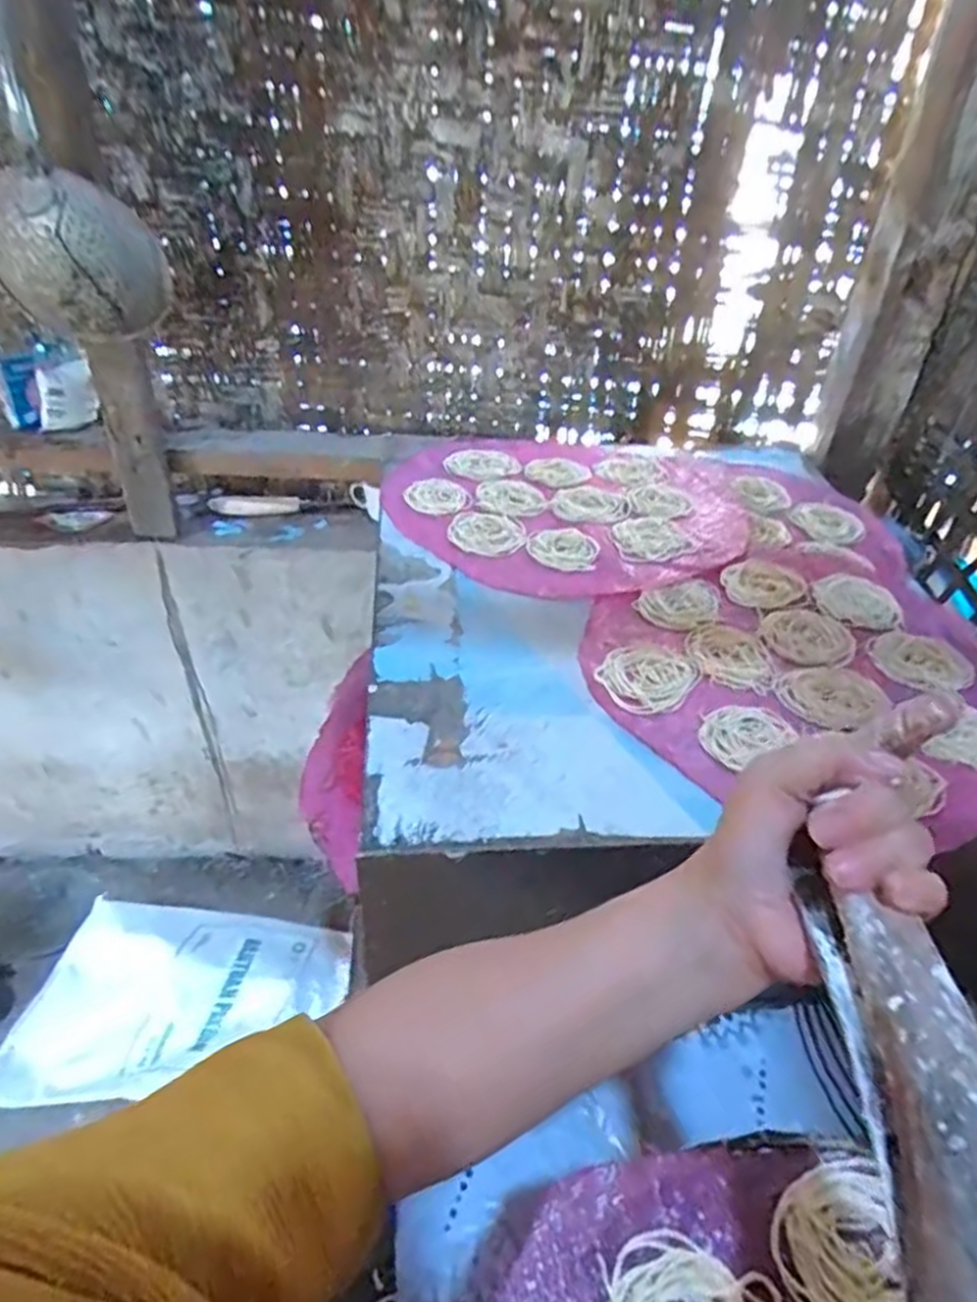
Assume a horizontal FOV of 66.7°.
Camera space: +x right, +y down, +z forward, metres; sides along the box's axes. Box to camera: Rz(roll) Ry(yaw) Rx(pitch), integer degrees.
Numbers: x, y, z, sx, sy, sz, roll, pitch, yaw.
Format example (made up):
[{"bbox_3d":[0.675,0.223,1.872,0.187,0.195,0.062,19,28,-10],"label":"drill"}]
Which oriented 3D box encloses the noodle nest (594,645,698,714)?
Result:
[{"bbox_3d":[0.125,0.021,0.591,0.071,0.007,0.074,24,46,21],"label":"noodle nest"}]

